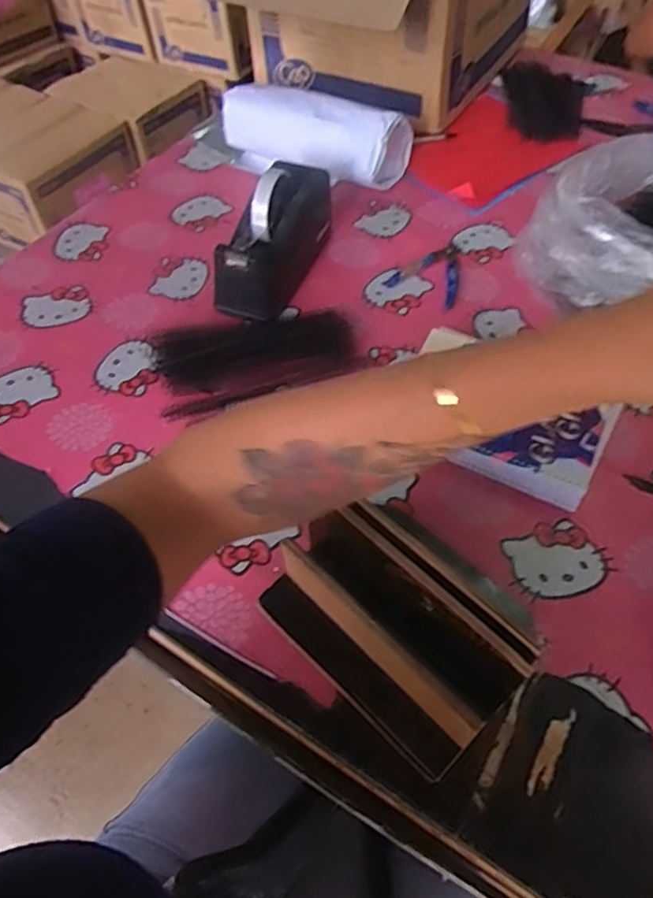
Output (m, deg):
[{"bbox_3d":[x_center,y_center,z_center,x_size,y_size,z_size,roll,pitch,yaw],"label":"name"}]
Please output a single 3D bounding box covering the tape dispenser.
[{"bbox_3d":[-0.062,-0.253,0.725,0.075,0.115,0.204,20,58,15],"label":"tape dispenser"}]

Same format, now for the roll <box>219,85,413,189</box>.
[{"bbox_3d":[-0.022,-0.451,0.869,0.262,0.097,0.110,24,59,16],"label":"roll"}]

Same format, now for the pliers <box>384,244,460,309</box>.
[{"bbox_3d":[0.140,-0.224,0.762,0.088,0.013,0.117,27,60,18],"label":"pliers"}]

